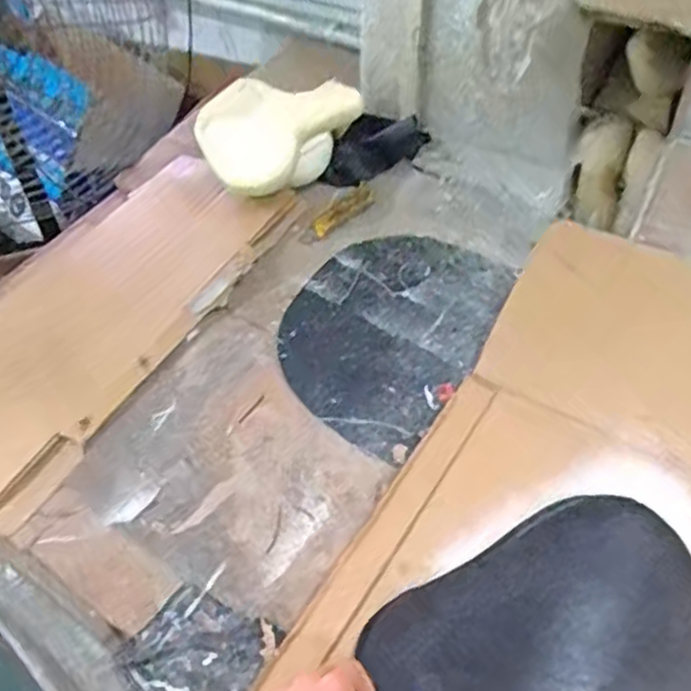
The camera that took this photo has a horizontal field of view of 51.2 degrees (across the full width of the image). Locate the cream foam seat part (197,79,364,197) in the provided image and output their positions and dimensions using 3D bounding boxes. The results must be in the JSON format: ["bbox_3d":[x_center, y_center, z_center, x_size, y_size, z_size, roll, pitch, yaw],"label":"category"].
[{"bbox_3d":[-0.099,-0.320,1.097,0.222,0.122,0.170,-32,53,-25],"label":"cream foam seat part"}]

